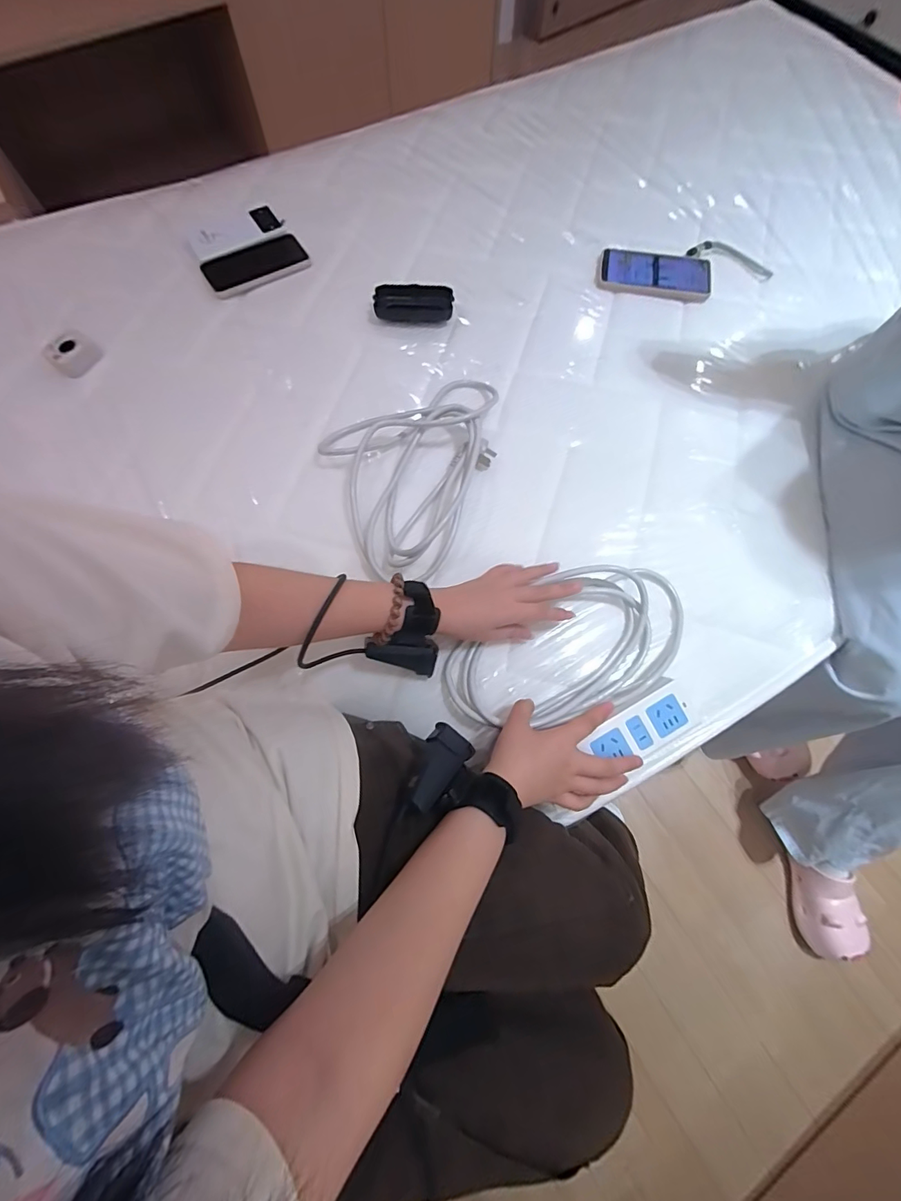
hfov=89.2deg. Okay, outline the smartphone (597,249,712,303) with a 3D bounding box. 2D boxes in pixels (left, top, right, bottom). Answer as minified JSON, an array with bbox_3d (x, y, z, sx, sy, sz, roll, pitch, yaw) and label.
[{"bbox_3d":[0.315,-0.499,0.702,0.168,0.014,0.085,7,69,2],"label":"smartphone"}]

